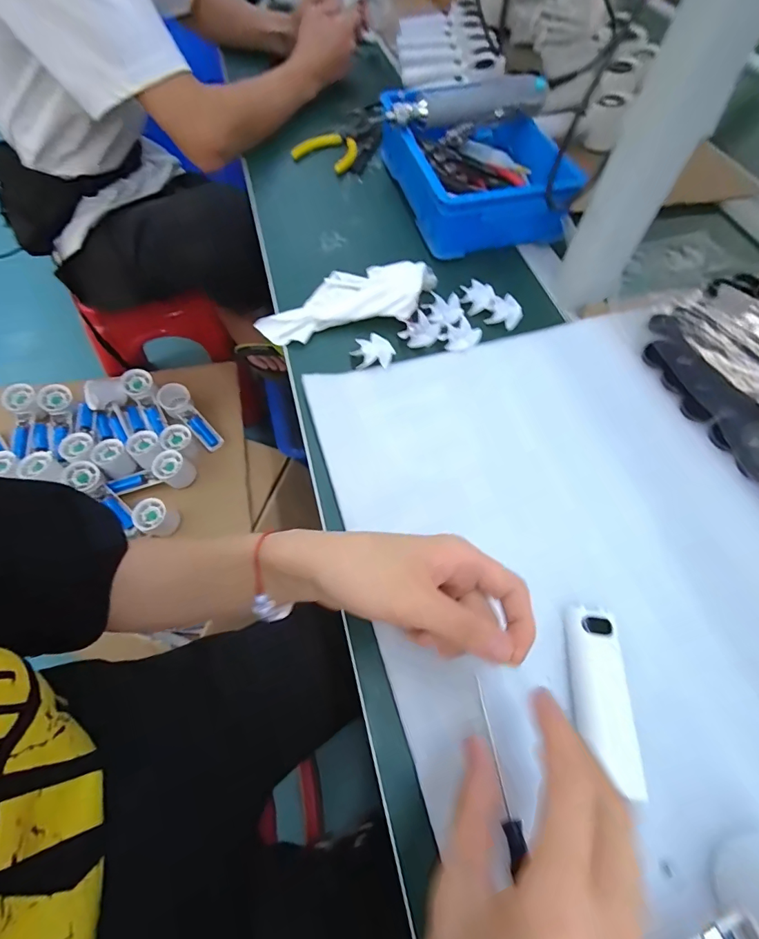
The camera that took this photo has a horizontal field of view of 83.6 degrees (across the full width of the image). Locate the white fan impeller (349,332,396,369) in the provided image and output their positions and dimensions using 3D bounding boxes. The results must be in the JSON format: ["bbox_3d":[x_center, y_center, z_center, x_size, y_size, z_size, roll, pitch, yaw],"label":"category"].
[{"bbox_3d":[-0.006,-0.113,0.411,0.041,0.010,0.037,-19,63,-13],"label":"white fan impeller"}]

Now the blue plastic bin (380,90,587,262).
[{"bbox_3d":[0.109,-0.375,0.527,0.172,0.068,0.254,-7,61,-7],"label":"blue plastic bin"}]

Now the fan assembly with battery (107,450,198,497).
[{"bbox_3d":[-0.429,0.020,0.803,0.148,0.066,0.052,-21,64,-15],"label":"fan assembly with battery"}]

